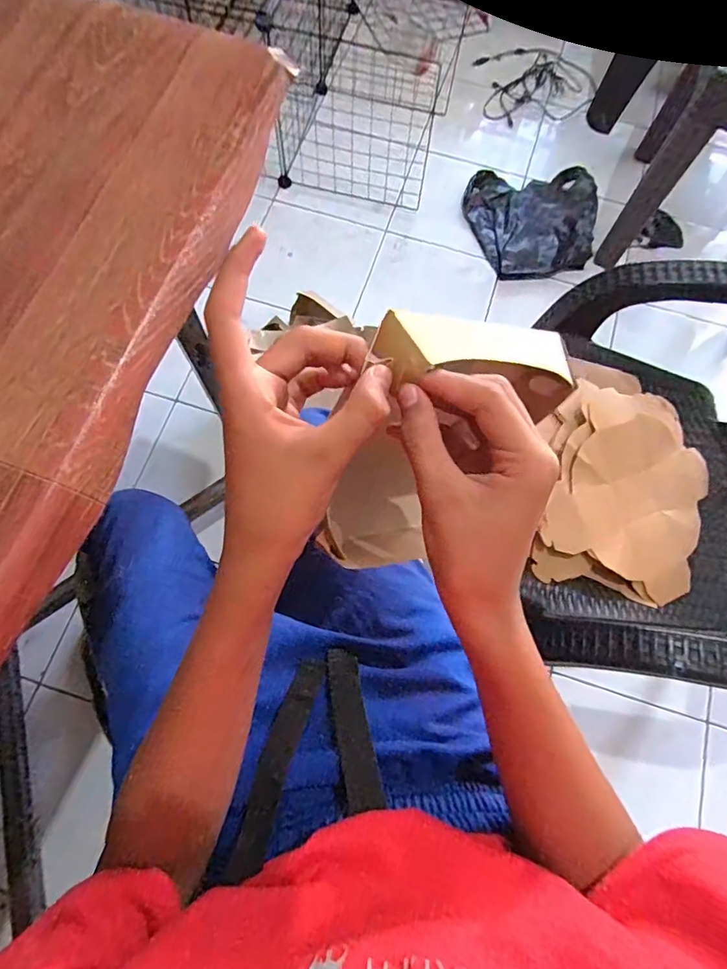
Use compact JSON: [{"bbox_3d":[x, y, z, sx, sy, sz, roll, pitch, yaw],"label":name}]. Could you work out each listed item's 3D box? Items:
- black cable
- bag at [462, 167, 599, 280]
[{"bbox_3d":[0.493,-1.161,1.479,0.311,0.034,0.246,-10,73,-6],"label":"black cable"},{"bbox_3d":[0.430,-0.676,1.308,0.334,0.044,0.316,0,74,-1],"label":"bag"}]

